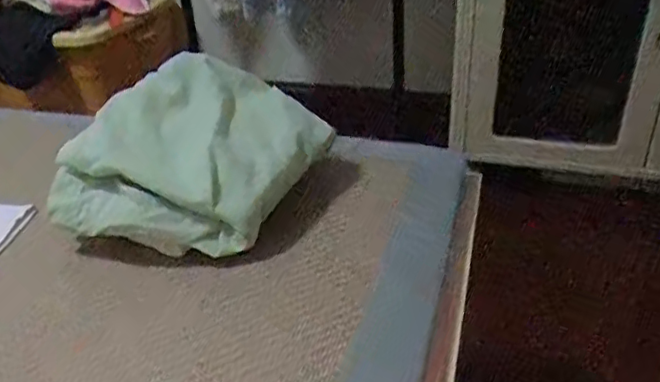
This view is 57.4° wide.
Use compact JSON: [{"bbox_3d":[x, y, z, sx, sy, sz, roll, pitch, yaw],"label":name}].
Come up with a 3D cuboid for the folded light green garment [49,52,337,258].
[{"bbox_3d":[-0.132,-0.036,0.606,0.227,0.136,0.203,2,33,14],"label":"folded light green garment"}]

